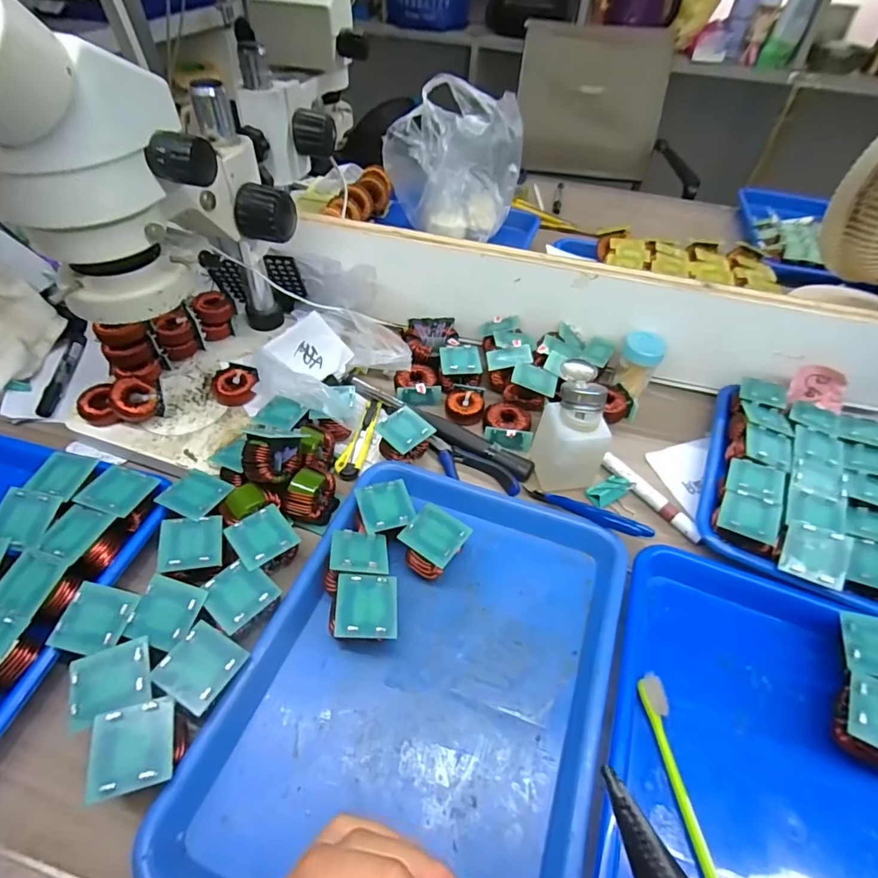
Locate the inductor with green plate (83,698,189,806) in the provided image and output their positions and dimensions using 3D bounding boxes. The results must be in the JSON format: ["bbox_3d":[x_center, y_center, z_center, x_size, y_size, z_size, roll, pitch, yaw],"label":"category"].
[{"bbox_3d":[-0.185,0.198,0.298,0.044,0.048,0.045,-13,51,-14],"label":"inductor with green plate"}]

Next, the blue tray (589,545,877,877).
[{"bbox_3d":[0.230,0.245,0.294,0.252,0.034,0.315,20,51,14],"label":"blue tray"}]

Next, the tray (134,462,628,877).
[{"bbox_3d":[-0.007,0.171,0.346,0.246,0.036,0.330,16,50,11],"label":"tray"}]

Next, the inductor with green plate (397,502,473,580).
[{"bbox_3d":[-0.004,0.091,0.400,0.046,0.043,0.047,29,54,21],"label":"inductor with green plate"}]

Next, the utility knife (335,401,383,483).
[{"bbox_3d":[-0.080,-0.004,0.500,0.024,0.010,0.111,11,49,6],"label":"utility knife"}]

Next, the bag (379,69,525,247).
[{"bbox_3d":[0.023,-0.422,0.711,0.201,0.161,0.149,3,49,-1],"label":"bag"}]

